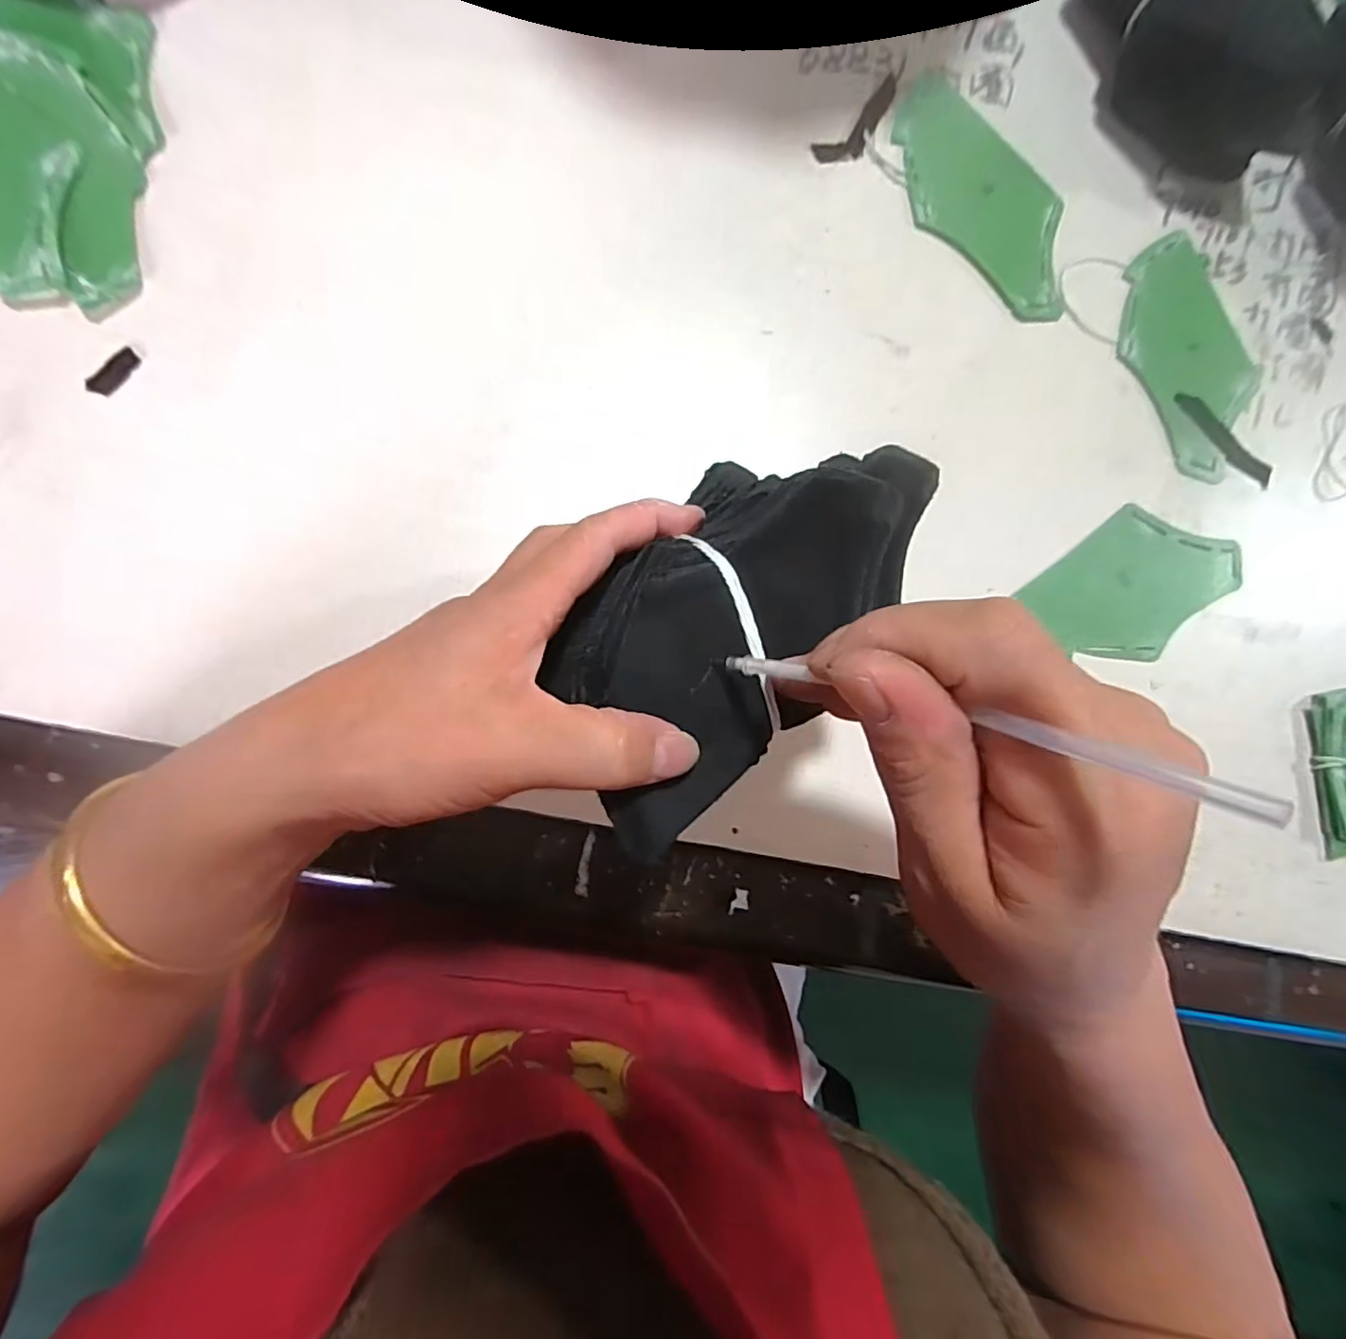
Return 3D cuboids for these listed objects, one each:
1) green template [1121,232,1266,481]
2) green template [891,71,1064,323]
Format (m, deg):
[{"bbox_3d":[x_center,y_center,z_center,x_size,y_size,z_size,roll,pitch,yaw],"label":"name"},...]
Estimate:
[{"bbox_3d":[0.276,-0.168,0.336,0.071,0.004,0.129,-16,86,-8],"label":"green template"},{"bbox_3d":[0.165,-0.250,0.334,0.071,0.004,0.138,-41,89,-9],"label":"green template"}]

